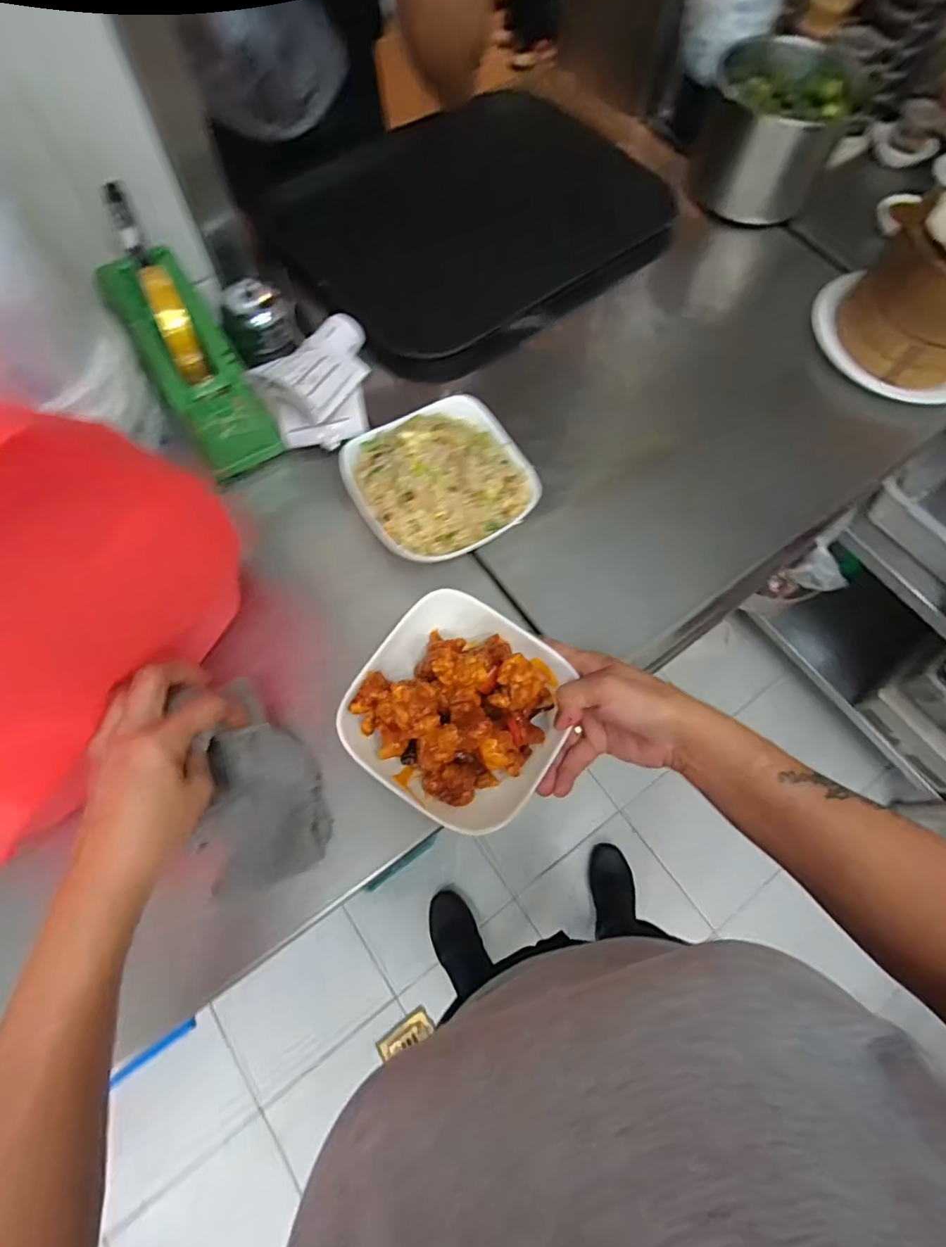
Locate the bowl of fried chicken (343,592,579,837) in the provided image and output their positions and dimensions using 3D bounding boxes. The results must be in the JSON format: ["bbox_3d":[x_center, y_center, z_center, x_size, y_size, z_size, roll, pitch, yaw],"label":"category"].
[{"bbox_3d":[-0.007,0.060,0.406,0.146,0.054,0.145,31,70,10],"label":"bowl of fried chicken"}]

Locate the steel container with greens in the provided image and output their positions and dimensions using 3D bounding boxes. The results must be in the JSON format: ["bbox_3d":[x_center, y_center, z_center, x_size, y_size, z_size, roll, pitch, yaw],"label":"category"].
[{"bbox_3d":[0.367,-0.611,0.702,0.161,0.132,0.132,25,69,8],"label":"steel container with greens"}]

